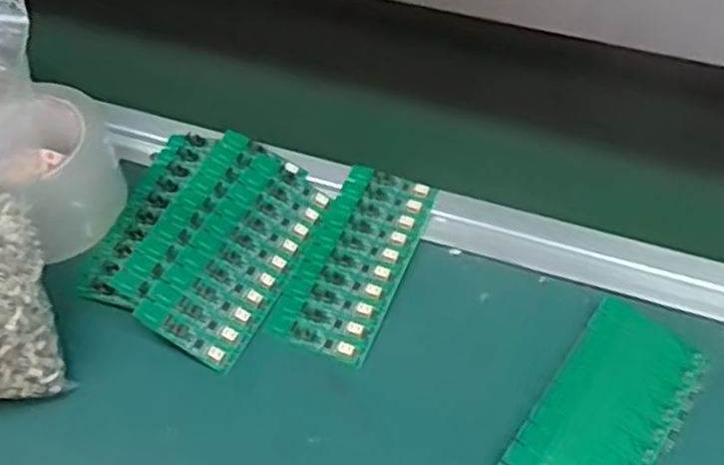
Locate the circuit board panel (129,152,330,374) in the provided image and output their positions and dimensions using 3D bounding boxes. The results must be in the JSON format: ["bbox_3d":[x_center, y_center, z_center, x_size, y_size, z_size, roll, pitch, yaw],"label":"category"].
[{"bbox_3d":[-0.073,0.014,0.454,0.061,0.006,0.137,33,58,-1],"label":"circuit board panel"}]

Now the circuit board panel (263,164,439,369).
[{"bbox_3d":[-0.002,0.014,0.465,0.062,0.006,0.137,18,56,14],"label":"circuit board panel"}]

